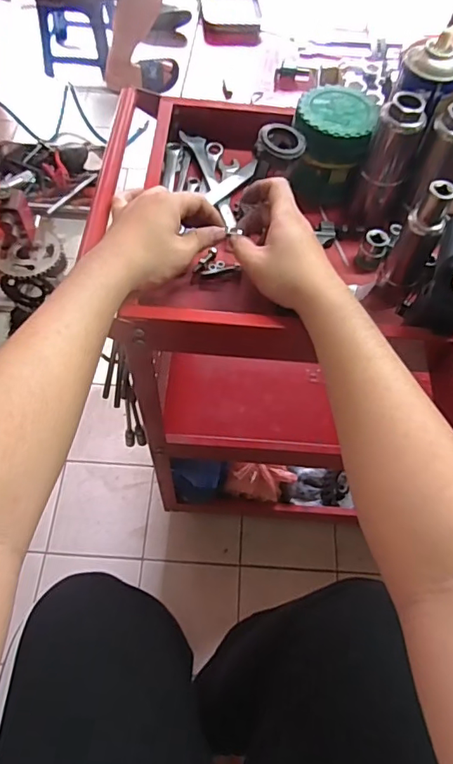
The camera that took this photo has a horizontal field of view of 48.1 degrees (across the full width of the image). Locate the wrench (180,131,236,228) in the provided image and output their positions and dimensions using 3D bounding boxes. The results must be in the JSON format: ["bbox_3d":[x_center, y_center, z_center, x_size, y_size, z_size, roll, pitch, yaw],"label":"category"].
[{"bbox_3d":[-0.021,-0.262,0.649,0.028,0.012,0.165,-16,65,-12],"label":"wrench"}]

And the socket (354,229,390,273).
[{"bbox_3d":[0.166,-0.149,0.578,0.028,0.040,0.025,25,62,10],"label":"socket"}]

